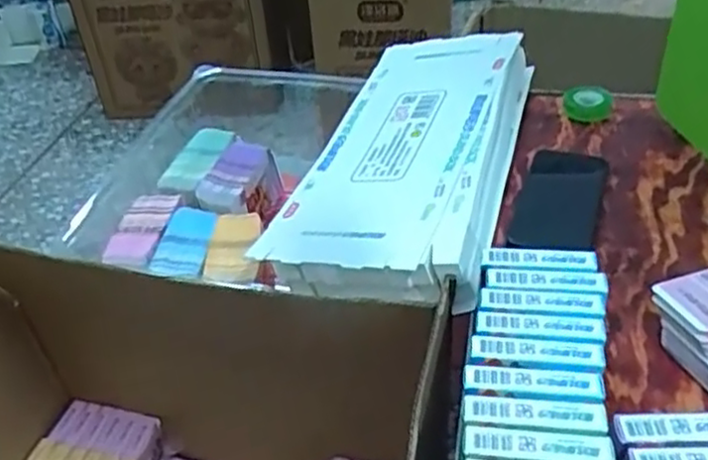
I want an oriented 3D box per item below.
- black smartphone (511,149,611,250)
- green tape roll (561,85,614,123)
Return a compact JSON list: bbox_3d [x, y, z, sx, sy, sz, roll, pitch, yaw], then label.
[{"bbox_3d":[0.215,-0.031,0.731,0.078,0.012,0.170,10,42,18],"label":"black smartphone"},{"bbox_3d":[0.284,-0.155,0.859,0.057,0.025,0.049,9,41,15],"label":"green tape roll"}]

